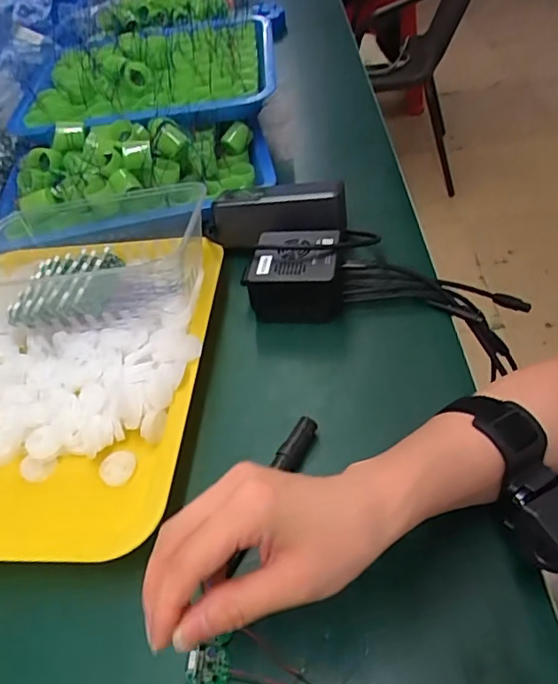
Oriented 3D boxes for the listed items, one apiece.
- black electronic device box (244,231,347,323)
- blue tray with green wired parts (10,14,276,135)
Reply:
[{"bbox_3d":[0.012,-0.061,0.504,0.089,0.055,0.071,-1,46,8],"label":"black electronic device box"},{"bbox_3d":[-0.176,-0.385,0.761,0.330,0.051,0.341,-8,45,2],"label":"blue tray with green wired parts"}]

